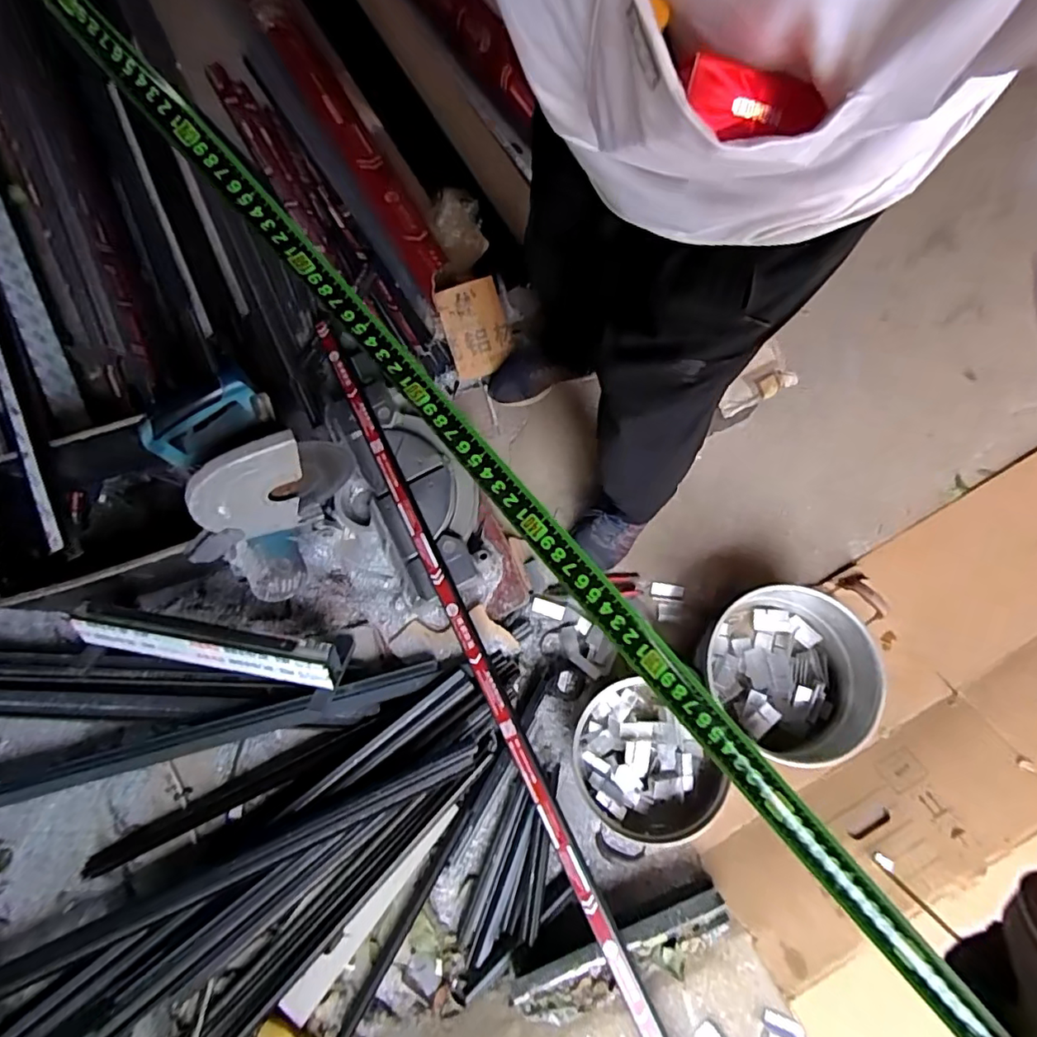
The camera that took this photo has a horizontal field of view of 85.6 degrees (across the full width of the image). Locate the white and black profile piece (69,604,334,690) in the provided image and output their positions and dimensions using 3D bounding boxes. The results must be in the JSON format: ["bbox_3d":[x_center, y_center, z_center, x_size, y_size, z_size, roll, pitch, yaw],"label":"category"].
[{"bbox_3d":[-0.586,0.239,1.051,0.496,0.096,0.083,9,77,4],"label":"white and black profile piece"}]

